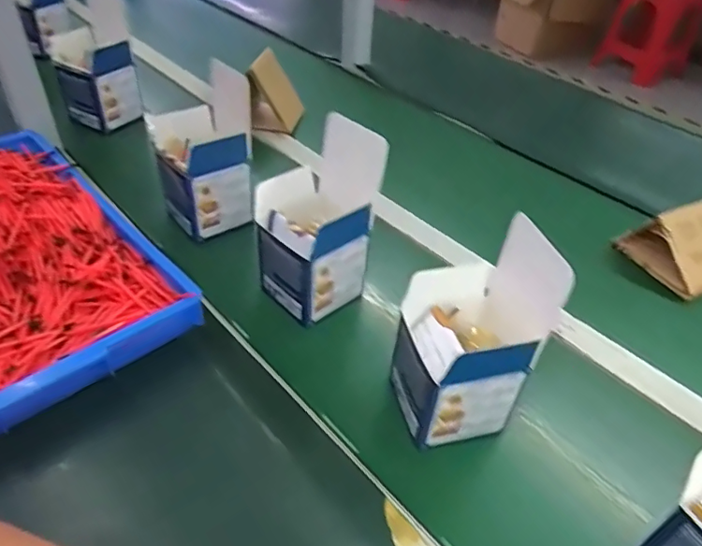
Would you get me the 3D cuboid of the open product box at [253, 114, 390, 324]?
[{"bbox_3d":[-0.031,-0.054,0.545,0.109,0.170,0.093,-30,51,-32],"label":"open product box"}]

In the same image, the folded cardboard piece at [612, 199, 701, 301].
[{"bbox_3d":[0.393,-0.036,0.630,0.093,0.078,0.104,-13,44,-17],"label":"folded cardboard piece"}]

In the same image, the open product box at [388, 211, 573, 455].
[{"bbox_3d":[0.092,0.045,0.434,0.092,0.170,0.091,-8,43,-13],"label":"open product box"}]

